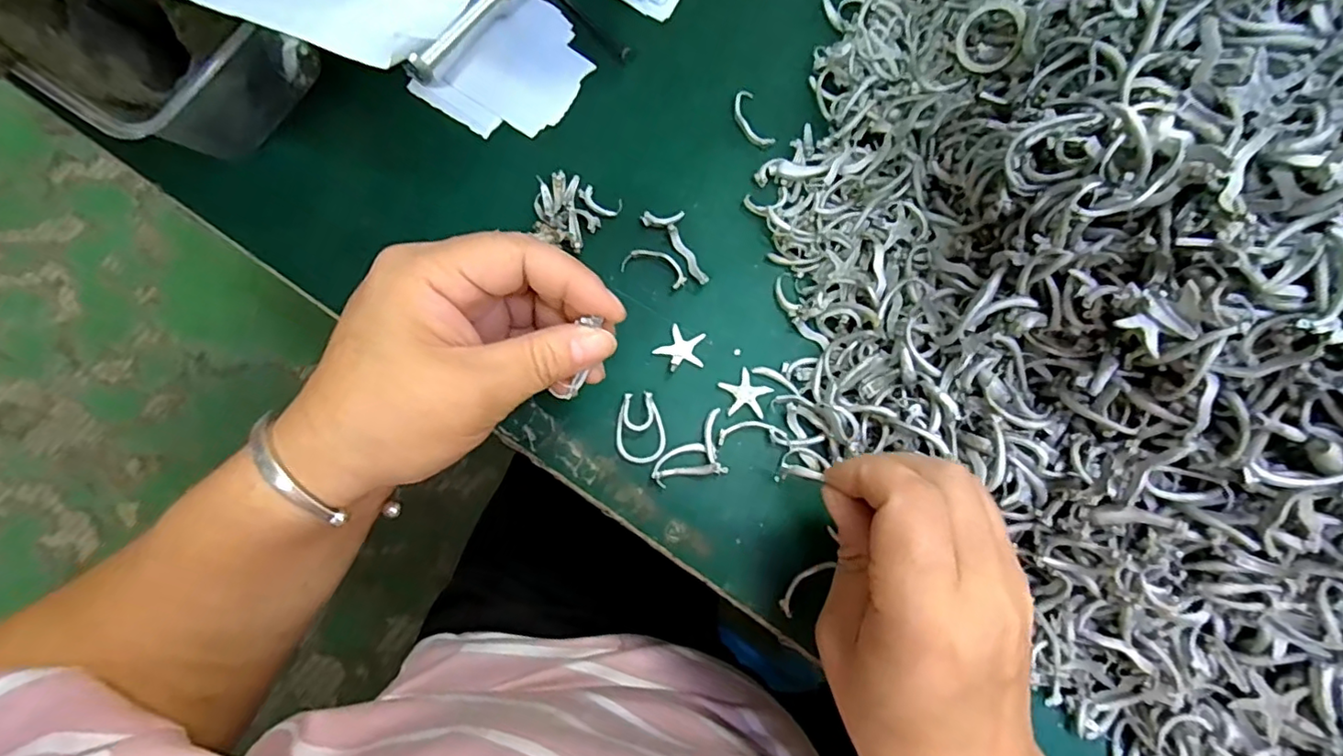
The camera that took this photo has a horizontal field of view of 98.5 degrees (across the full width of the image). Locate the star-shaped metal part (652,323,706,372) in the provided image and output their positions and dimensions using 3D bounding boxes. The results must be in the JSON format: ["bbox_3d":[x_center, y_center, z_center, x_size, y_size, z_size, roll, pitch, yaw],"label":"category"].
[{"bbox_3d":[0.006,-0.014,0.275,0.022,0.005,0.023,38,82,6],"label":"star-shaped metal part"}]

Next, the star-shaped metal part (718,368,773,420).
[{"bbox_3d":[0.036,0.008,0.272,0.023,0.004,0.024,-32,82,-6],"label":"star-shaped metal part"}]

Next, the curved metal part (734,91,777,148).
[{"bbox_3d":[0.041,-0.132,0.296,0.013,0.004,0.031,-23,81,-4],"label":"curved metal part"}]

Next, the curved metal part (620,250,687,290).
[{"bbox_3d":[-0.007,-0.054,0.282,0.032,0.004,0.015,19,80,3],"label":"curved metal part"}]

